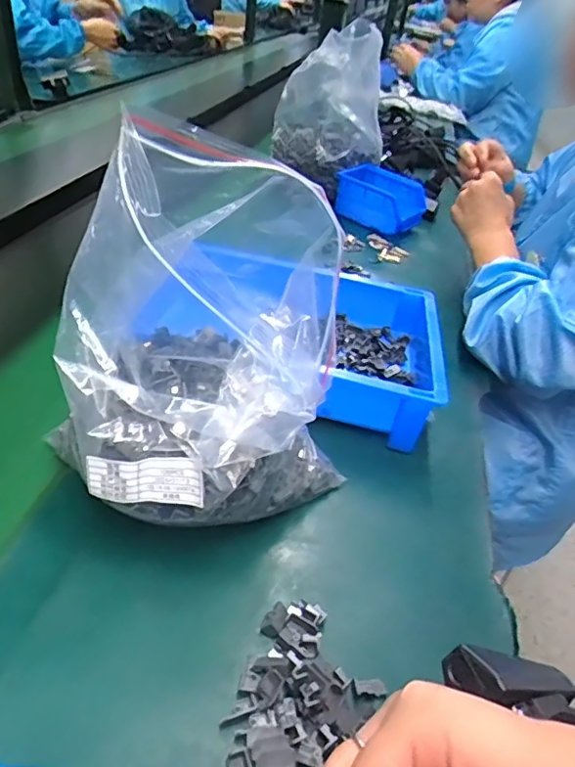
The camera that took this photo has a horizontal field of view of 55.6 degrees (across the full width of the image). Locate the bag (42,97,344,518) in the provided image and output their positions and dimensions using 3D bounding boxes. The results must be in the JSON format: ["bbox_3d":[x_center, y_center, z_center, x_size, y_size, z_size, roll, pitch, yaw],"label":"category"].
[{"bbox_3d":[-0.070,-0.019,0.388,0.185,0.234,0.182,-22,47,-34],"label":"bag"}]

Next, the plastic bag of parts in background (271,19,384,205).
[{"bbox_3d":[0.074,-0.479,0.959,0.173,0.225,0.168,-4,39,-16],"label":"plastic bag of parts in background"}]

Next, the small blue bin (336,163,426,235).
[{"bbox_3d":[0.164,-0.323,0.955,0.140,0.068,0.120,31,42,26],"label":"small blue bin"}]

